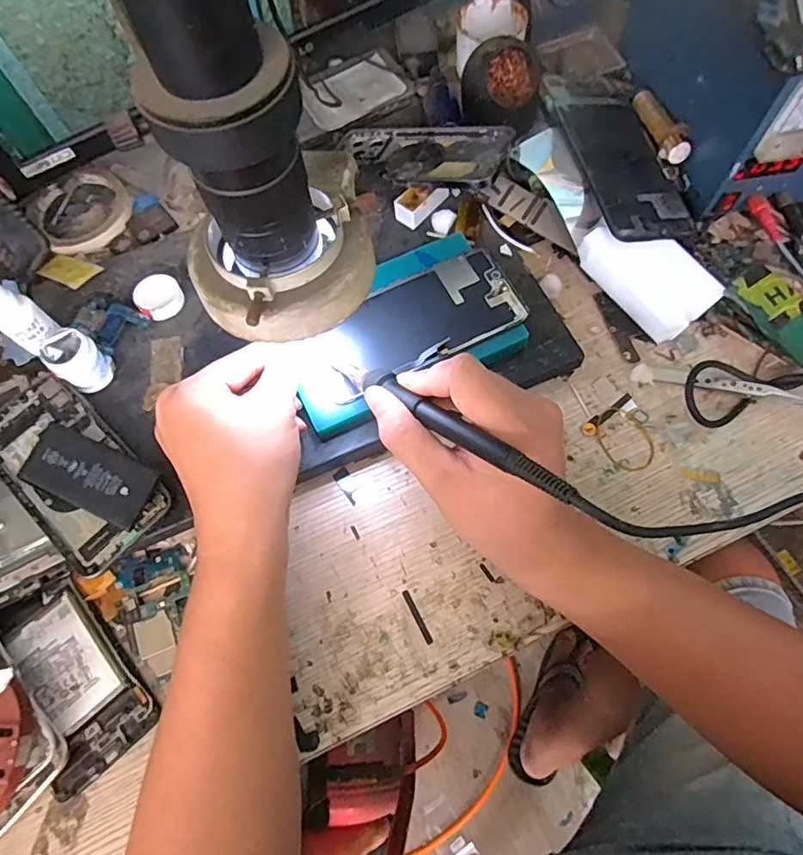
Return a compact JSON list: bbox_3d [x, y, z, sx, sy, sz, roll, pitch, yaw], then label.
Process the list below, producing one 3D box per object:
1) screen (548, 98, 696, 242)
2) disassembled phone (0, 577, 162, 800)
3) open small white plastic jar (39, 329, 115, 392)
[{"bbox_3d":[0.178,-0.212,0.439,0.074,0.010,0.153,-5,67,-9],"label":"screen"},{"bbox_3d":[-0.212,0.157,0.348,0.066,0.006,0.121,-37,70,-12],"label":"disassembled phone"},{"bbox_3d":[-0.233,-0.047,0.393,0.032,0.036,0.033,-1,67,3],"label":"open small white plastic jar"}]

